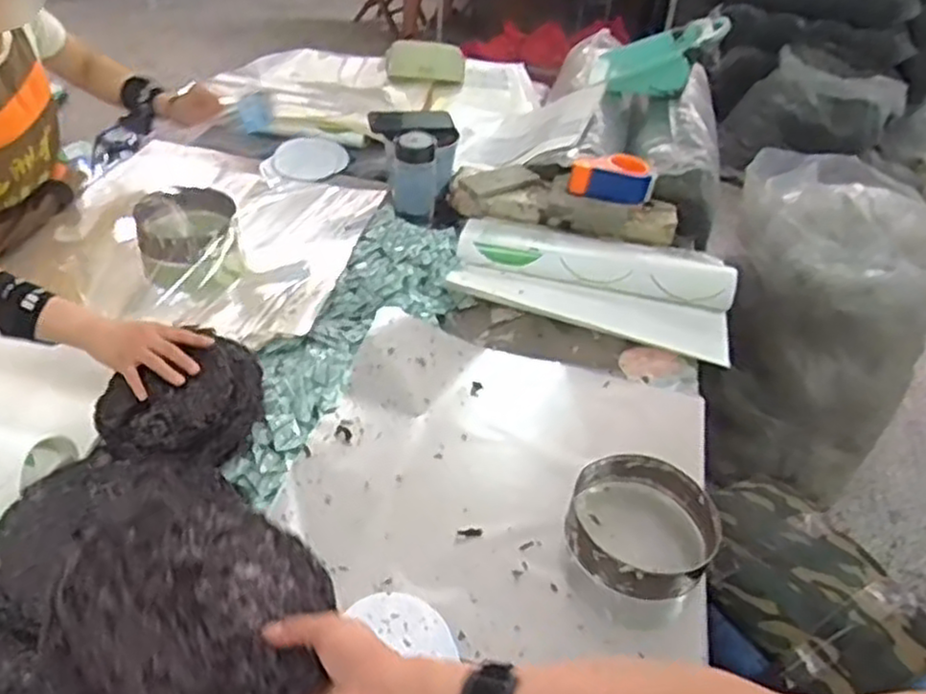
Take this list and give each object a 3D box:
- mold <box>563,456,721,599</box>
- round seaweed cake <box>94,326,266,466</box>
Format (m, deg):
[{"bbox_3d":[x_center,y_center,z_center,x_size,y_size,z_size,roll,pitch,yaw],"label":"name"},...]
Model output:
[{"bbox_3d":[0.213,0.220,0.921,0.180,0.066,0.180,3,40,-3],"label":"mold"},{"bbox_3d":[-0.347,0.069,0.960,0.172,0.072,0.181,3,40,-3],"label":"round seaweed cake"}]

